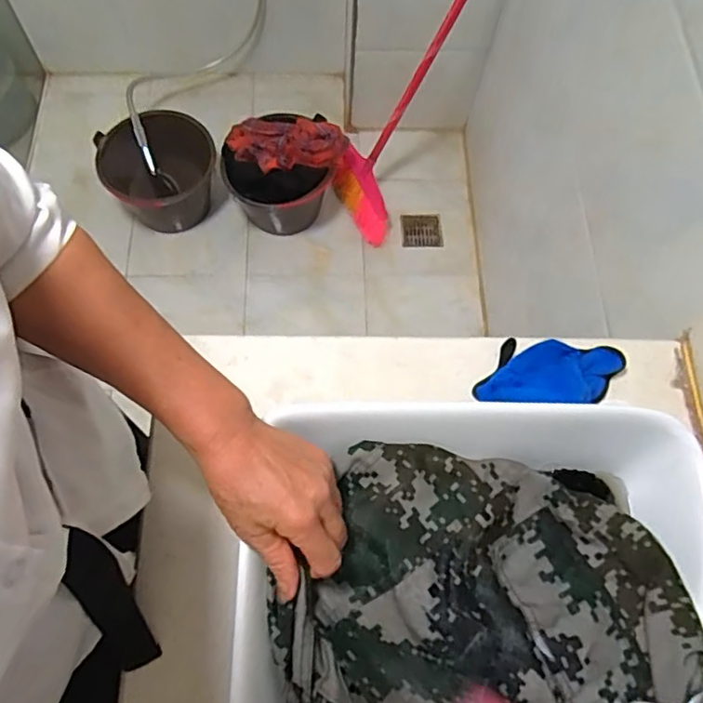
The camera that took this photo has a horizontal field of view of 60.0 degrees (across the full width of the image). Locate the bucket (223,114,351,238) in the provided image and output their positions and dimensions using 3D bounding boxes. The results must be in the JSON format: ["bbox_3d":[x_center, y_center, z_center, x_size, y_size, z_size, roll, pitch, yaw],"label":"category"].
[{"bbox_3d":[-0.167,-0.416,1.504,0.282,0.241,0.240,8,67,1],"label":"bucket"}]

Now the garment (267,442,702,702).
[{"bbox_3d":[0.090,0.267,0.419,0.284,0.092,0.398,2,67,-1],"label":"garment"}]

